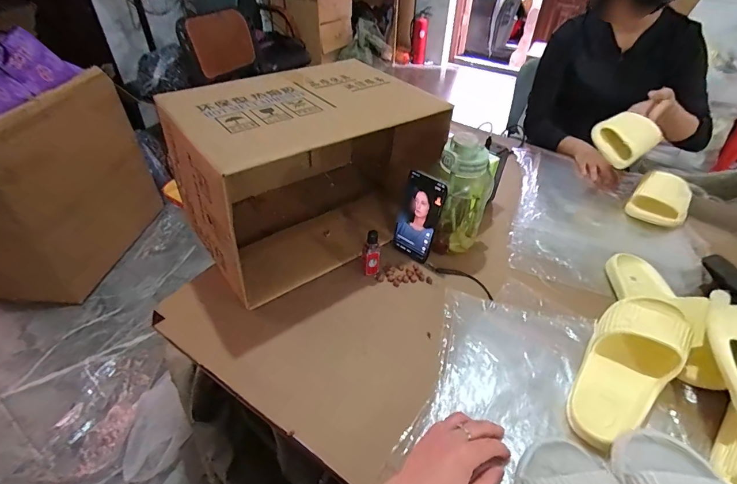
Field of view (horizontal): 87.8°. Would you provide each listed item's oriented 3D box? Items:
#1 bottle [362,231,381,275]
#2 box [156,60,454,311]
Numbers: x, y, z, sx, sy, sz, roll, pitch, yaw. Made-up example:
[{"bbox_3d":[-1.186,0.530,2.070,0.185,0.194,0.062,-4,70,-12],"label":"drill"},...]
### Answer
[{"bbox_3d":[0.005,0.019,0.635,0.029,0.091,0.023,1,41,0],"label":"bottle"},{"bbox_3d":[-0.112,-0.135,0.683,0.404,0.258,0.274,-29,49,-30],"label":"box"}]

